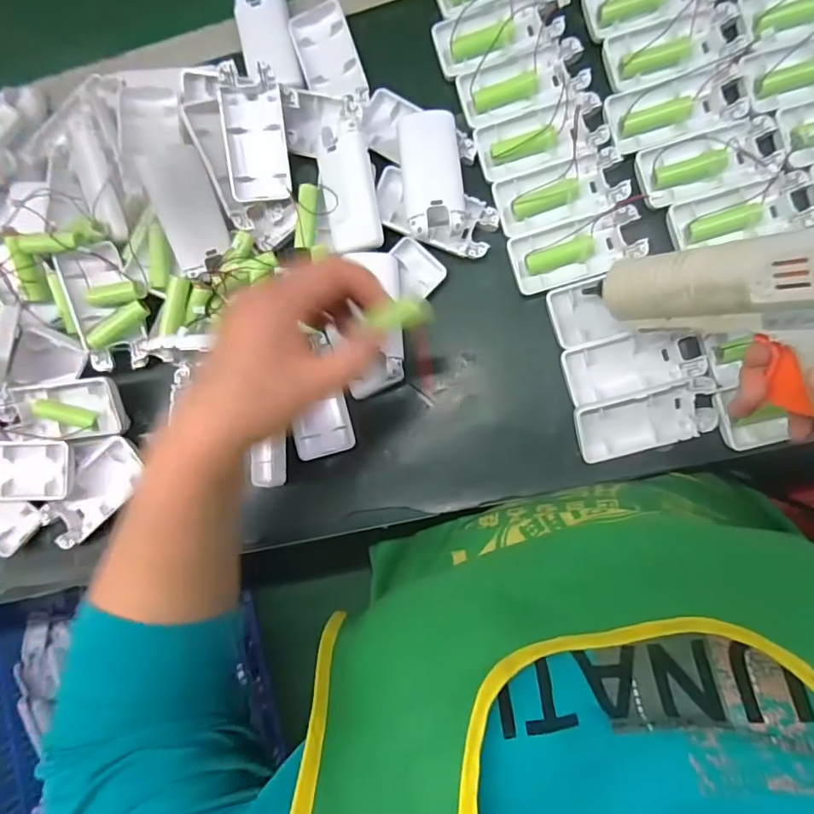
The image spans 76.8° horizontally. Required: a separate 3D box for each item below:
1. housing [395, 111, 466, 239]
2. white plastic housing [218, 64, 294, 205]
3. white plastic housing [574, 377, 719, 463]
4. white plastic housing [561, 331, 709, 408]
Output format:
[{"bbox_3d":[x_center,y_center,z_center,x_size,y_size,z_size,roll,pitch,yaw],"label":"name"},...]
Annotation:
[{"bbox_3d":[0.019,-0.175,0.387,0.043,0.024,0.094,-7,85,7],"label":"housing"},{"bbox_3d":[-0.114,-0.203,0.382,0.044,0.018,0.091,-10,103,-18],"label":"white plastic housing"},{"bbox_3d":[0.169,0.010,0.363,0.095,0.024,0.041,-15,85,6],"label":"white plastic housing"},{"bbox_3d":[0.163,-0.032,0.369,0.095,0.023,0.043,-16,84,6],"label":"white plastic housing"}]

